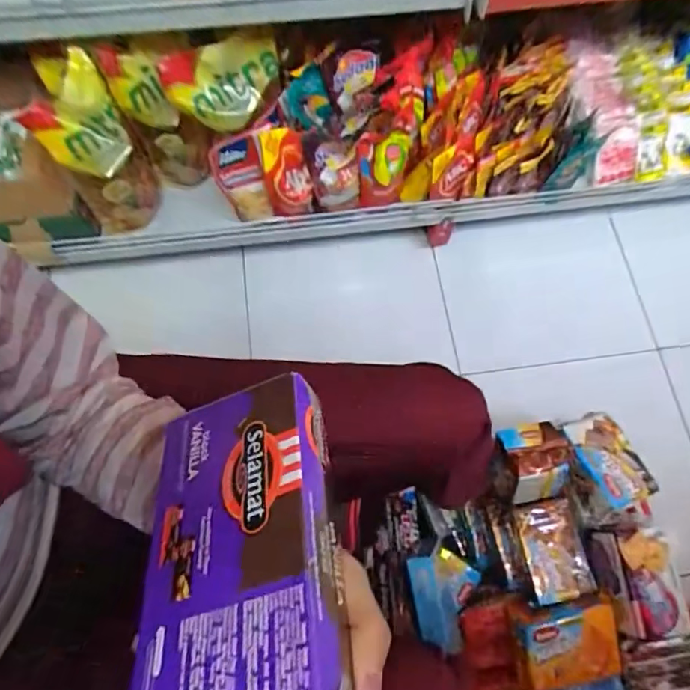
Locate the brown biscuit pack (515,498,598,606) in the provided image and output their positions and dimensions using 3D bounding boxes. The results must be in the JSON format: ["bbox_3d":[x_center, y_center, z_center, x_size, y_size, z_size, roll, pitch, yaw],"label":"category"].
[{"bbox_3d":[0.270,0.265,0.656,0.083,0.034,0.114,-8,71,-4],"label":"brown biscuit pack"}]

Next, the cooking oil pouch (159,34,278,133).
[{"bbox_3d":[-0.181,-0.394,0.772,0.175,0.112,0.057,-20,73,-8],"label":"cooking oil pouch"}]

